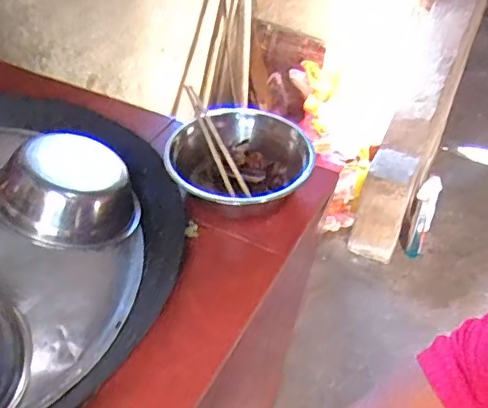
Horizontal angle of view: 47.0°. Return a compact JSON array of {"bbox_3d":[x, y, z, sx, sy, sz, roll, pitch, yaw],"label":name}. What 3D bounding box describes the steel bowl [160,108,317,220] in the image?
[{"bbox_3d":[-0.006,-0.050,0.808,0.188,0.086,0.197,1,43,-1],"label":"steel bowl"}]

